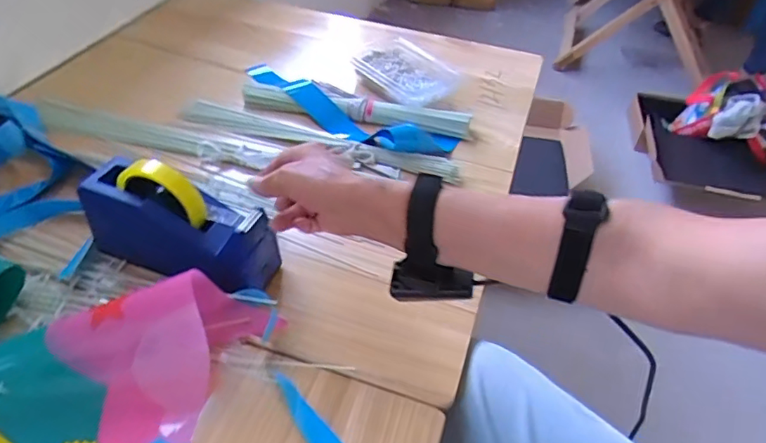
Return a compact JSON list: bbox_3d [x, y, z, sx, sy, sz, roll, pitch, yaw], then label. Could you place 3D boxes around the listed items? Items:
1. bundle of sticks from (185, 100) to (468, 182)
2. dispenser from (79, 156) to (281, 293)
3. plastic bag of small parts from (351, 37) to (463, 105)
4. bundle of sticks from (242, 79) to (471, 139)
[{"bbox_3d":[-0.101,-0.126,0.796,0.437,0.025,0.053,16,45,11],"label":"bundle of sticks"},{"bbox_3d":[-0.217,0.001,0.573,0.202,0.126,0.069,17,45,12],"label":"dispenser"},{"bbox_3d":[0.031,-0.260,0.911,0.197,0.024,0.132,37,53,28],"label":"plastic bag of small parts"},{"bbox_3d":[-0.045,-0.177,0.841,0.363,0.032,0.047,10,44,5],"label":"bundle of sticks"}]

